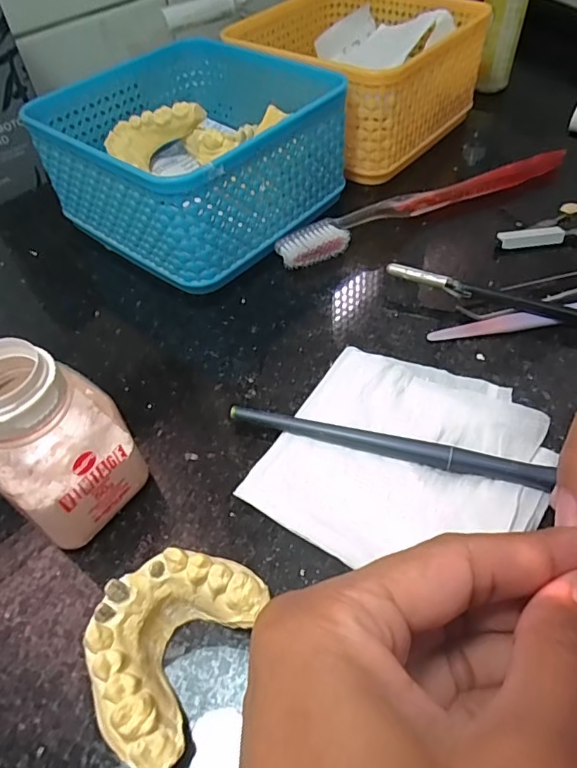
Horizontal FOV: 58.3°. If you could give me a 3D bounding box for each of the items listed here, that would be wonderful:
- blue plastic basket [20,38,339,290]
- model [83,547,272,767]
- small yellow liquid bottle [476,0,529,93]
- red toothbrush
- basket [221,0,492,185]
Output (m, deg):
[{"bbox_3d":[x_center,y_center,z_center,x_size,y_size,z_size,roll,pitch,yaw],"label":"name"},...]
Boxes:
[{"bbox_3d":[-0.051,-0.127,0.290,0.129,0.068,0.128,32,60,26],"label":"blue plastic basket"},{"bbox_3d":[-0.034,0.073,0.149,0.036,0.026,0.054,22,54,21],"label":"model"},{"bbox_3d":[0.166,-0.286,0.398,0.031,0.104,0.034,11,53,13],"label":"small yellow liquid bottle"},{"bbox_3d":[0.076,-0.103,0.293,0.180,0.015,0.021,-23,53,-14],"label":"red toothbrush"},{"bbox_3d":[0.042,-0.202,0.342,0.128,0.070,0.128,32,60,26],"label":"basket"}]

